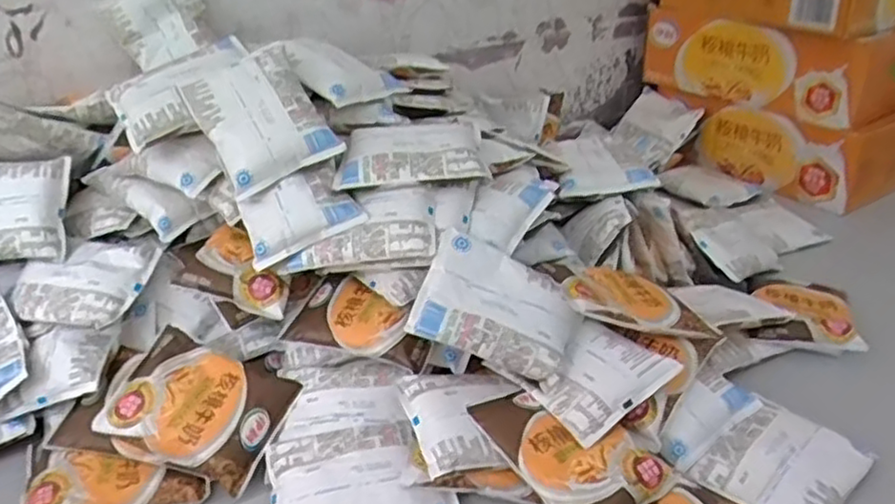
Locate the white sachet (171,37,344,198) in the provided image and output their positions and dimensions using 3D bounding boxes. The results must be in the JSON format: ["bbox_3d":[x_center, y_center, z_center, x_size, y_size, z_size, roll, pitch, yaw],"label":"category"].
[{"bbox_3d":[-0.161,-0.118,0.602,0.095,0.021,0.126,-29,69,-9],"label":"white sachet"}]

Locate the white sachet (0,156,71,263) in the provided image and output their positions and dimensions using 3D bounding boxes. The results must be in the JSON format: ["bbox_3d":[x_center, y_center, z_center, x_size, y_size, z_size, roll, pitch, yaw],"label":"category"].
[{"bbox_3d":[-0.399,-0.036,0.627,0.118,0.092,0.021,-4,-14,-5],"label":"white sachet"}]

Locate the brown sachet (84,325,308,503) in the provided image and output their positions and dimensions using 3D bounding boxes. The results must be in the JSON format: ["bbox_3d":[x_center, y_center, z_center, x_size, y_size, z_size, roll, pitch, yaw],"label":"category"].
[{"bbox_3d":[-0.190,0.116,0.556,0.128,0.028,0.102,22,52,8],"label":"brown sachet"}]

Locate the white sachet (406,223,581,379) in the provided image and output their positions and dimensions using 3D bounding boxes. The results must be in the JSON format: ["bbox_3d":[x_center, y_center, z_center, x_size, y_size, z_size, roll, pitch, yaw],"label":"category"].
[{"bbox_3d":[0.041,0.040,0.547,0.122,0.020,0.095,21,57,0],"label":"white sachet"}]

